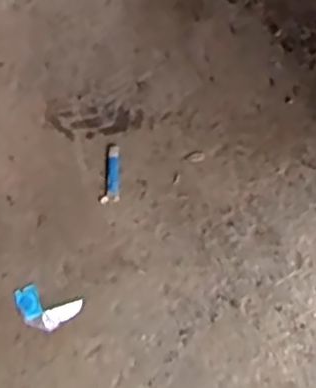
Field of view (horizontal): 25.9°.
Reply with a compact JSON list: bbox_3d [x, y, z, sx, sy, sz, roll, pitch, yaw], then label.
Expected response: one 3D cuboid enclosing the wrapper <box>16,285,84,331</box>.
[{"bbox_3d":[-0.080,0.081,0.486,0.047,0.004,0.026,17,70,8],"label":"wrapper"}]

